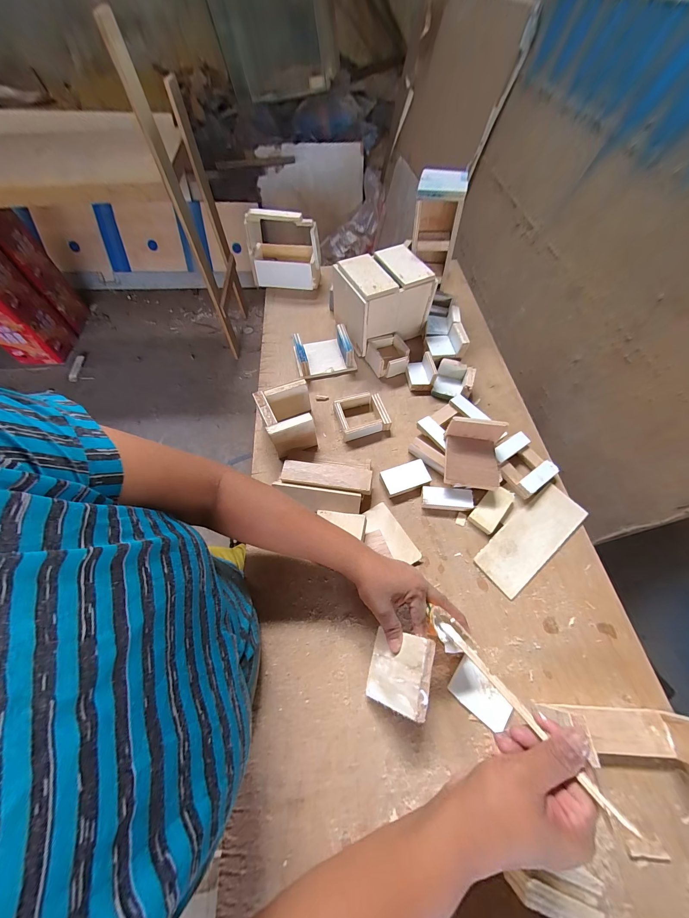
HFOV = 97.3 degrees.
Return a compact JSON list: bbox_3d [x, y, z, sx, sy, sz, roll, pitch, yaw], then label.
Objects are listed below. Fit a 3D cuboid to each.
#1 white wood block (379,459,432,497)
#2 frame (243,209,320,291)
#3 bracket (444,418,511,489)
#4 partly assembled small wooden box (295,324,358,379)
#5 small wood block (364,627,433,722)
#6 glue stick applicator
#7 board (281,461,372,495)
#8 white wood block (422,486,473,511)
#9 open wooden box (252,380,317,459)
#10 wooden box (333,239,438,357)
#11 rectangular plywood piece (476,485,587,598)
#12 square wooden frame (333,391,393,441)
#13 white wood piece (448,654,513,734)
[{"bbox_3d":[0.103,0.033,0.513,0.078,0.019,0.047,-16,62,-8],"label":"white wood block"},{"bbox_3d":[-0.147,-0.515,0.744,0.168,0.152,0.088,3,59,0],"label":"frame"},{"bbox_3d":[0.204,-0.009,0.473,0.081,0.059,0.089,7,59,2],"label":"bracket"},{"bbox_3d":[-0.046,-0.227,0.638,0.117,0.051,0.099,-14,61,-8],"label":"partly assembled small wooden box"},{"bbox_3d":[0.063,0.247,0.357,0.013,0.078,0.076,36,58,-28],"label":"small wood block"},{"bbox_3d":[0.151,0.218,0.273,0.009,0.008,0.180,-27,23,-14],"label":"glue stick applicator"},{"bbox_3d":[-0.030,0.027,0.489,0.144,0.010,0.041,8,66,4],"label":"board"},{"bbox_3d":[0.163,0.063,0.487,0.076,0.022,0.033,7,61,4],"label":"white wood block"},{"bbox_3d":[-0.095,-0.071,0.534,0.092,0.081,0.099,-22,63,-11],"label":"open wooden box"},{"bbox_3d":[0.074,-0.341,0.650,0.163,0.147,0.152,-24,63,-12],"label":"wooden box"},{"bbox_3d":[0.290,0.120,0.469,0.197,0.008,0.073,-35,66,-17],"label":"rectangular plywood piece"},{"bbox_3d":[0.033,-0.083,0.572,0.089,0.028,0.078,-16,62,-8],"label":"square wooden frame"},{"bbox_3d":[0.167,0.290,0.372,0.070,0.006,0.043,38,67,19],"label":"white wood piece"}]

